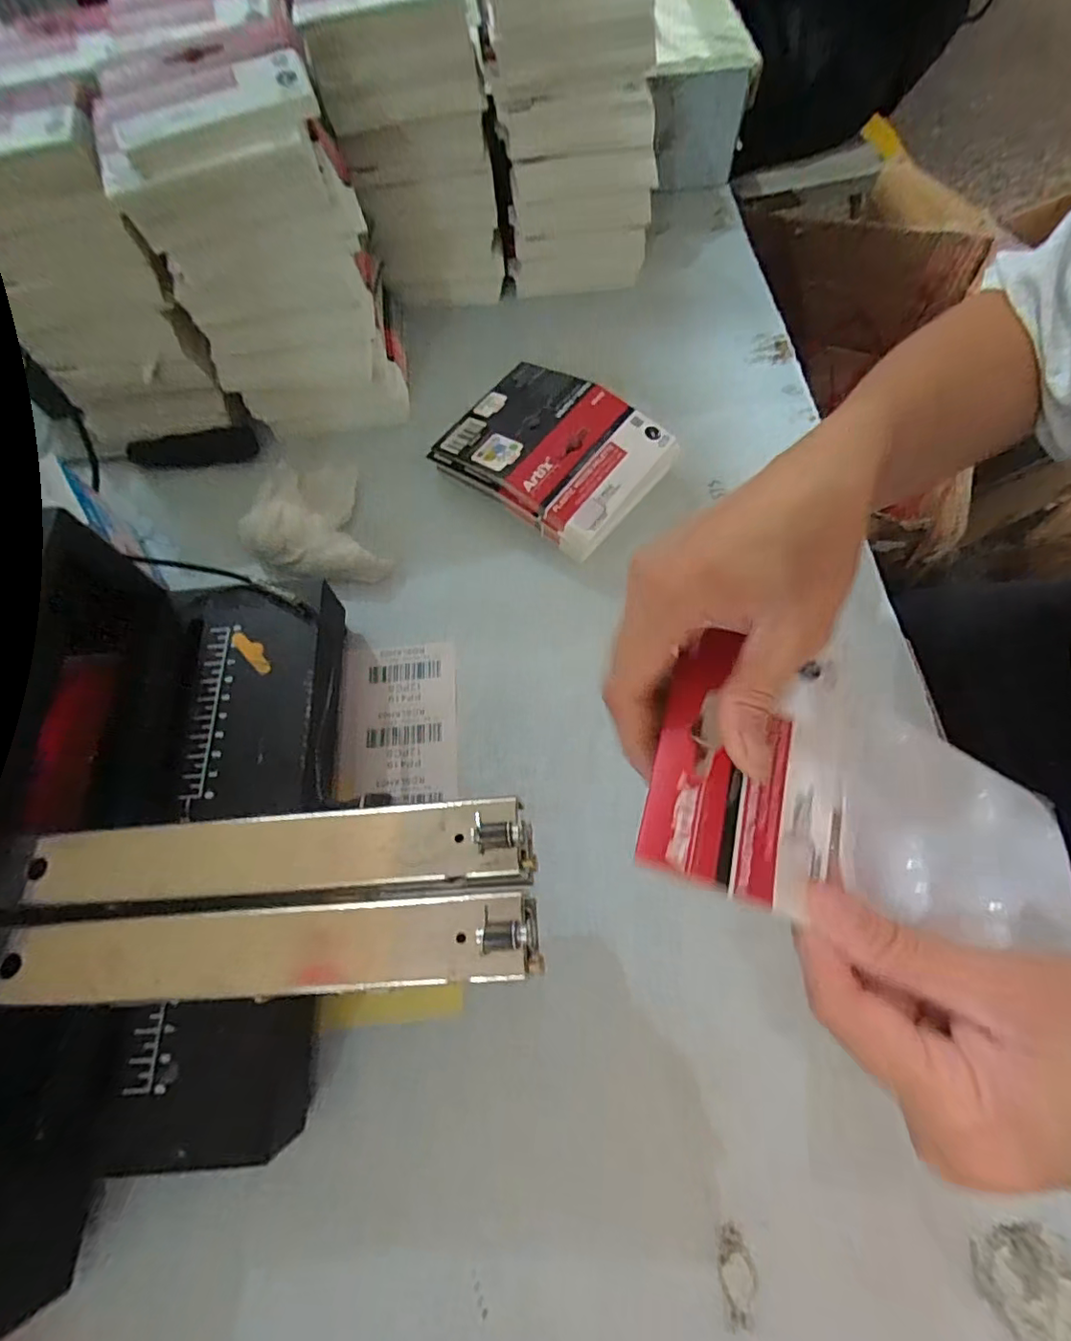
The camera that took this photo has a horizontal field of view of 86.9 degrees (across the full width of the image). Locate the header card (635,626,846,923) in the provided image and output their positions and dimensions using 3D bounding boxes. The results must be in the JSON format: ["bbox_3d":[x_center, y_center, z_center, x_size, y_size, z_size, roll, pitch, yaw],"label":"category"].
[{"bbox_3d":[0.077,0.033,0.197,0.069,0.013,0.090,20,63,-4],"label":"header card"}]

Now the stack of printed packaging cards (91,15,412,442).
[{"bbox_3d":[-0.164,-0.265,0.365,0.123,0.179,0.126,-15,66,-5],"label":"stack of printed packaging cards"}]

